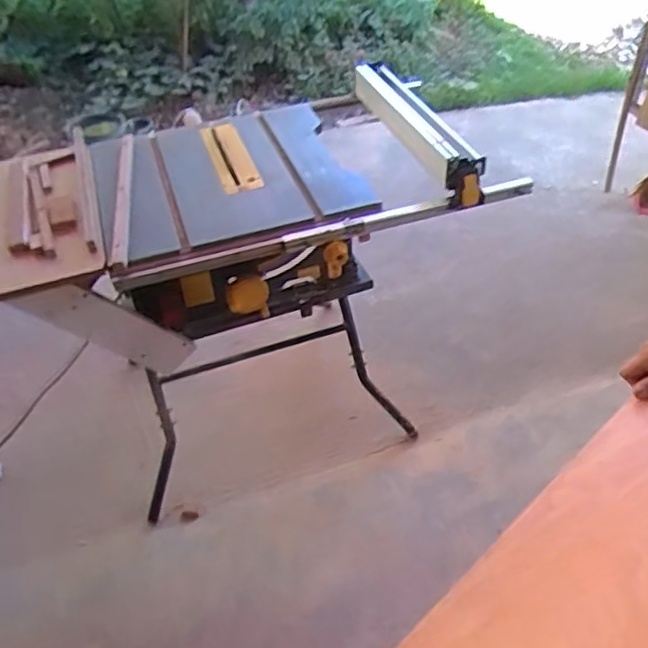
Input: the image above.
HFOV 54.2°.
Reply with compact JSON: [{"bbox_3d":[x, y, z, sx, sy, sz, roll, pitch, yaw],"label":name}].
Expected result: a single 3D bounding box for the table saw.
[{"bbox_3d":[-0.076,-0.145,1.865,0.979,0.854,0.710,-13,43,-8],"label":"table saw"}]

